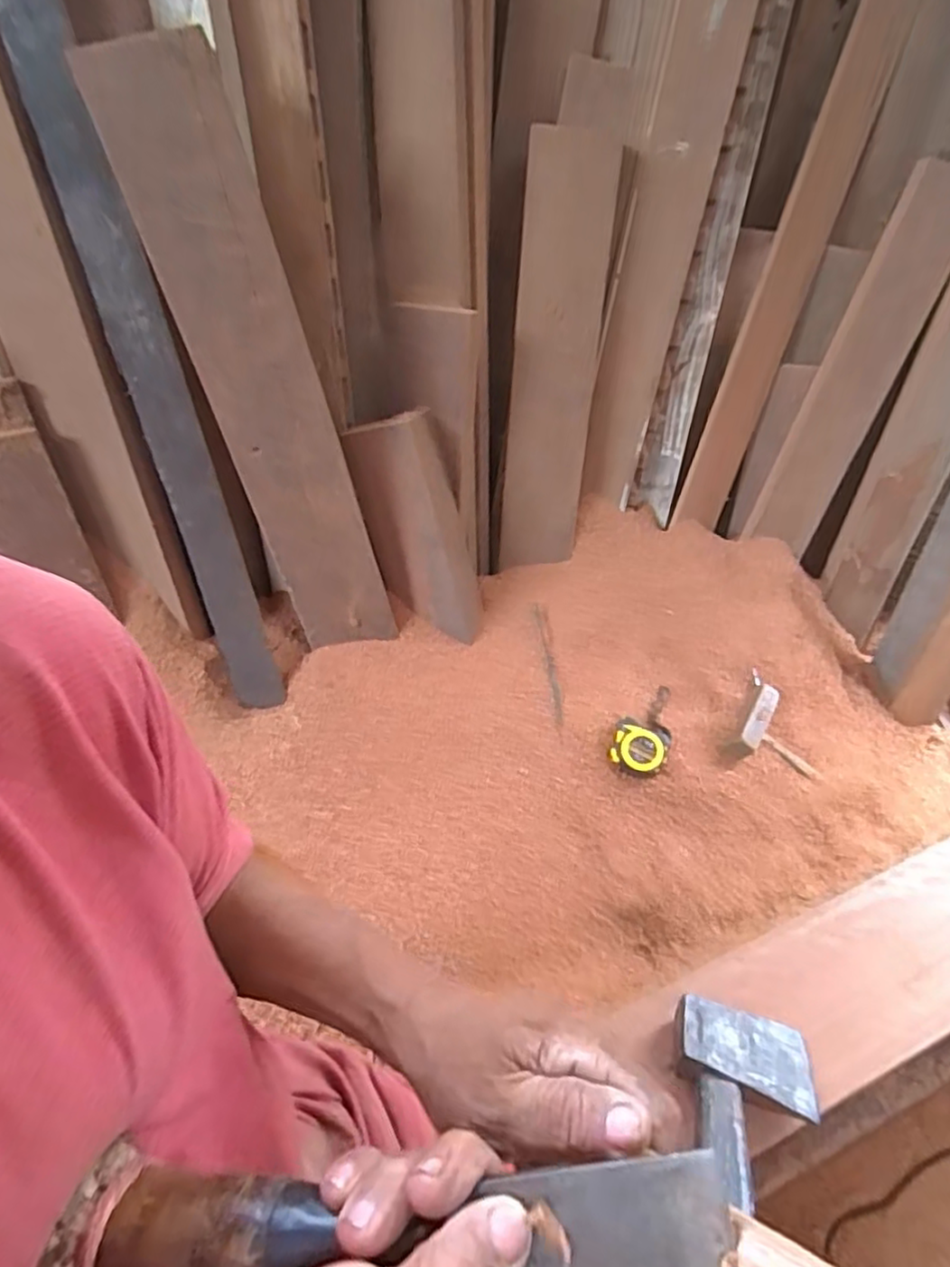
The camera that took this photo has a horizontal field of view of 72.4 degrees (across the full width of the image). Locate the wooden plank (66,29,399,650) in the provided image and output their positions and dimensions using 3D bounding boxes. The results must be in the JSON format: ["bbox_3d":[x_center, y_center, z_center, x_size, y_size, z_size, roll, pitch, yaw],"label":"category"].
[{"bbox_3d":[-0.242,-0.260,0.763,0.130,0.665,0.035,-13,34,0],"label":"wooden plank"}]

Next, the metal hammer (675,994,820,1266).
[{"bbox_3d":[0.181,0.393,0.427,0.105,0.032,0.332,11,25,17],"label":"metal hammer"}]

